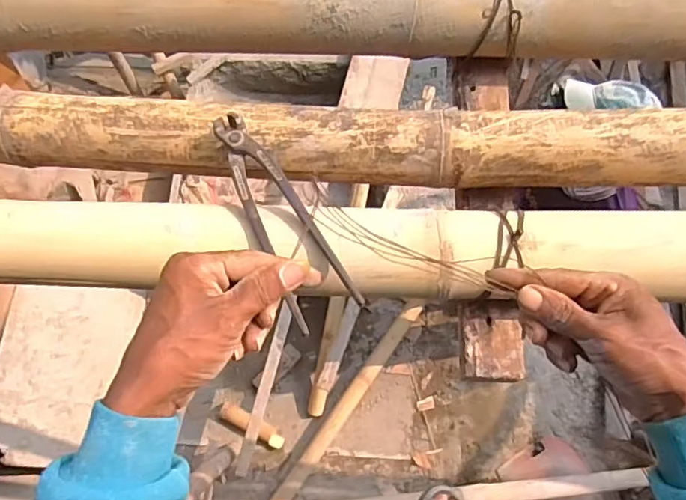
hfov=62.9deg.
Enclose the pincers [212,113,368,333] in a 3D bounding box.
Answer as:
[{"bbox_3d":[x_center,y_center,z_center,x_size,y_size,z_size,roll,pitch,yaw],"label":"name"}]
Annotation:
[{"bbox_3d":[-0.063,-0.032,0.507,0.058,0.020,0.218,-30,72,-8],"label":"pincers"}]

